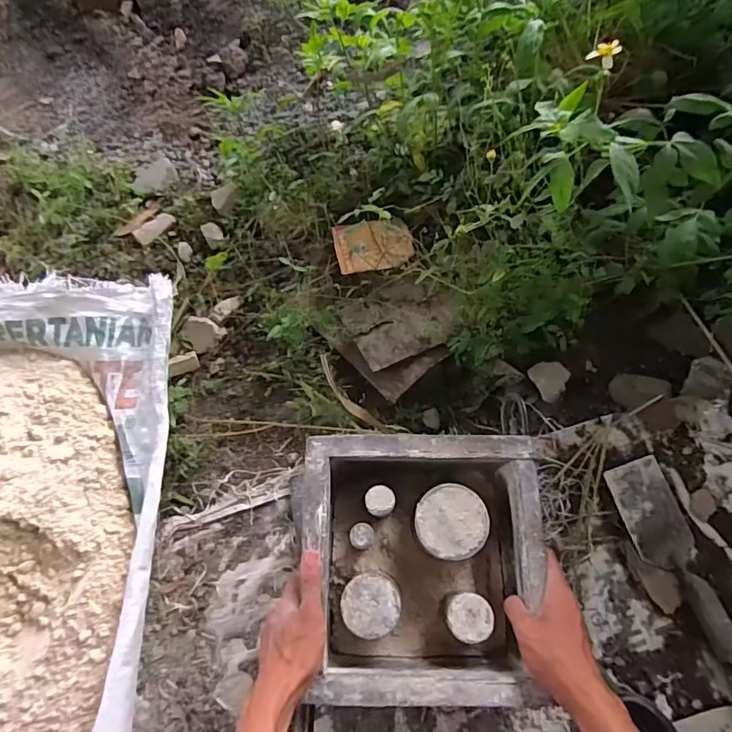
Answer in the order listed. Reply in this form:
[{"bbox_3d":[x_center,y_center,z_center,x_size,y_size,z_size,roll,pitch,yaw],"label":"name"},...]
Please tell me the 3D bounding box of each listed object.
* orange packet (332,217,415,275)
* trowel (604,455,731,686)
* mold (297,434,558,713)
[{"bbox_3d":[0.012,-0.177,0.738,0.111,0.007,0.078,-10,76,-4],"label":"orange packet"},{"bbox_3d":[0.374,0.241,0.588,0.072,0.032,0.267,-17,68,-6],"label":"trowel"},{"bbox_3d":[0.058,0.208,0.540,0.232,0.102,0.244,-1,67,0],"label":"mold"}]

